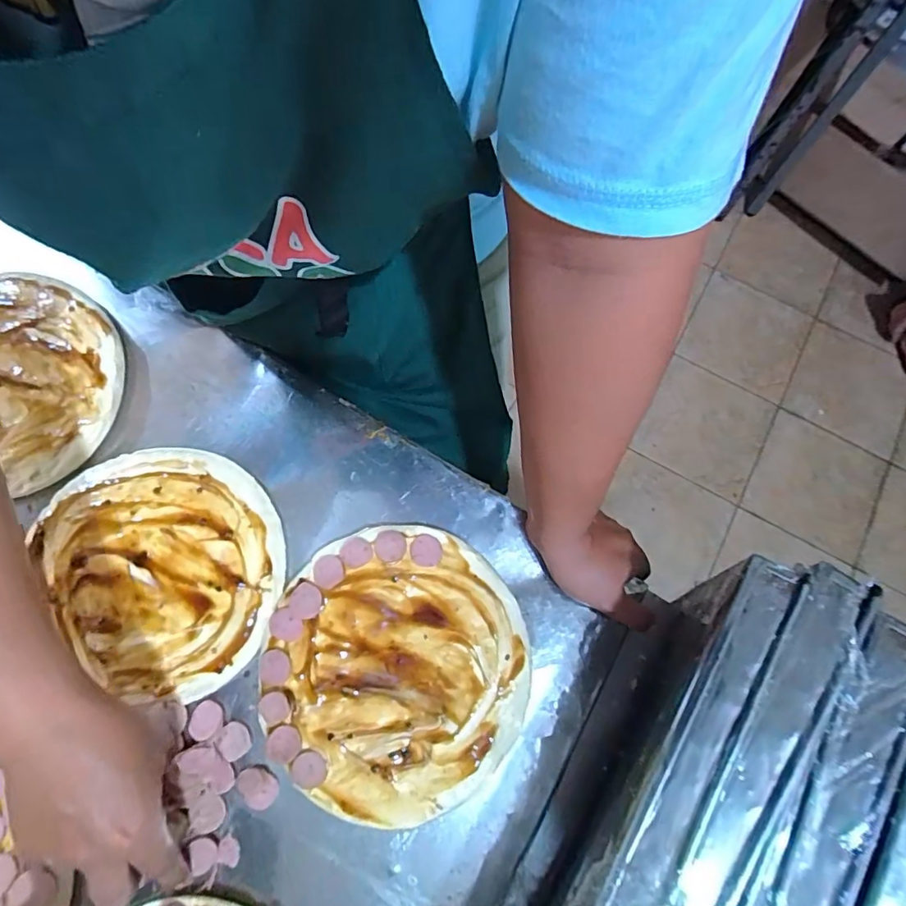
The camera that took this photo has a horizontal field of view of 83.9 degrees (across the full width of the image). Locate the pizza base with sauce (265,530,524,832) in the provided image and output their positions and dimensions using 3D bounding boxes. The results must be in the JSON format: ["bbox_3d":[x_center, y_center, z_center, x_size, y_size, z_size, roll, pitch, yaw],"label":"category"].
[{"bbox_3d":[-0.044,0.159,0.381,0.190,0.020,0.194,0,73,-1],"label":"pizza base with sauce"}]

